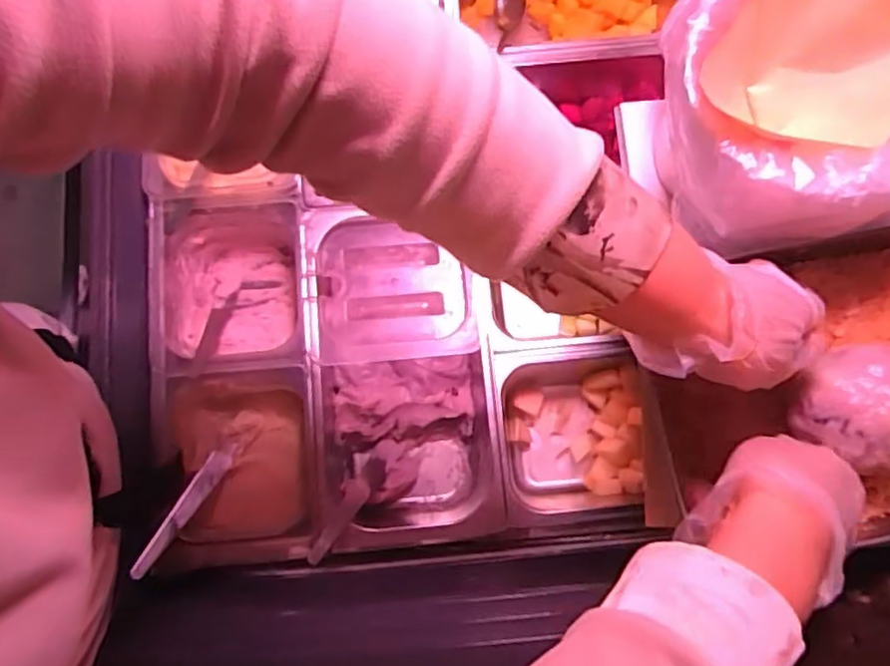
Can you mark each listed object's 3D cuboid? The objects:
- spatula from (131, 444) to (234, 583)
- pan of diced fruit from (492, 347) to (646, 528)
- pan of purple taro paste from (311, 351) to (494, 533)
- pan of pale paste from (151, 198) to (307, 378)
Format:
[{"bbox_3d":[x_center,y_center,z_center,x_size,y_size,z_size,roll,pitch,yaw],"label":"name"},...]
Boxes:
[{"bbox_3d":[-0.246,0.166,0.611,0.019,0.019,0.144,26,49,3],"label":"spatula"},{"bbox_3d":[0.132,0.105,0.667,0.164,0.099,0.165,-5,80,-2],"label":"pan of diced fruit"},{"bbox_3d":[-0.038,0.115,0.664,0.171,0.100,0.162,-1,80,-2],"label":"pan of purple taro paste"},{"bbox_3d":[-0.223,-0.042,0.691,0.152,0.099,0.179,-4,80,-2],"label":"pan of pale paste"}]

